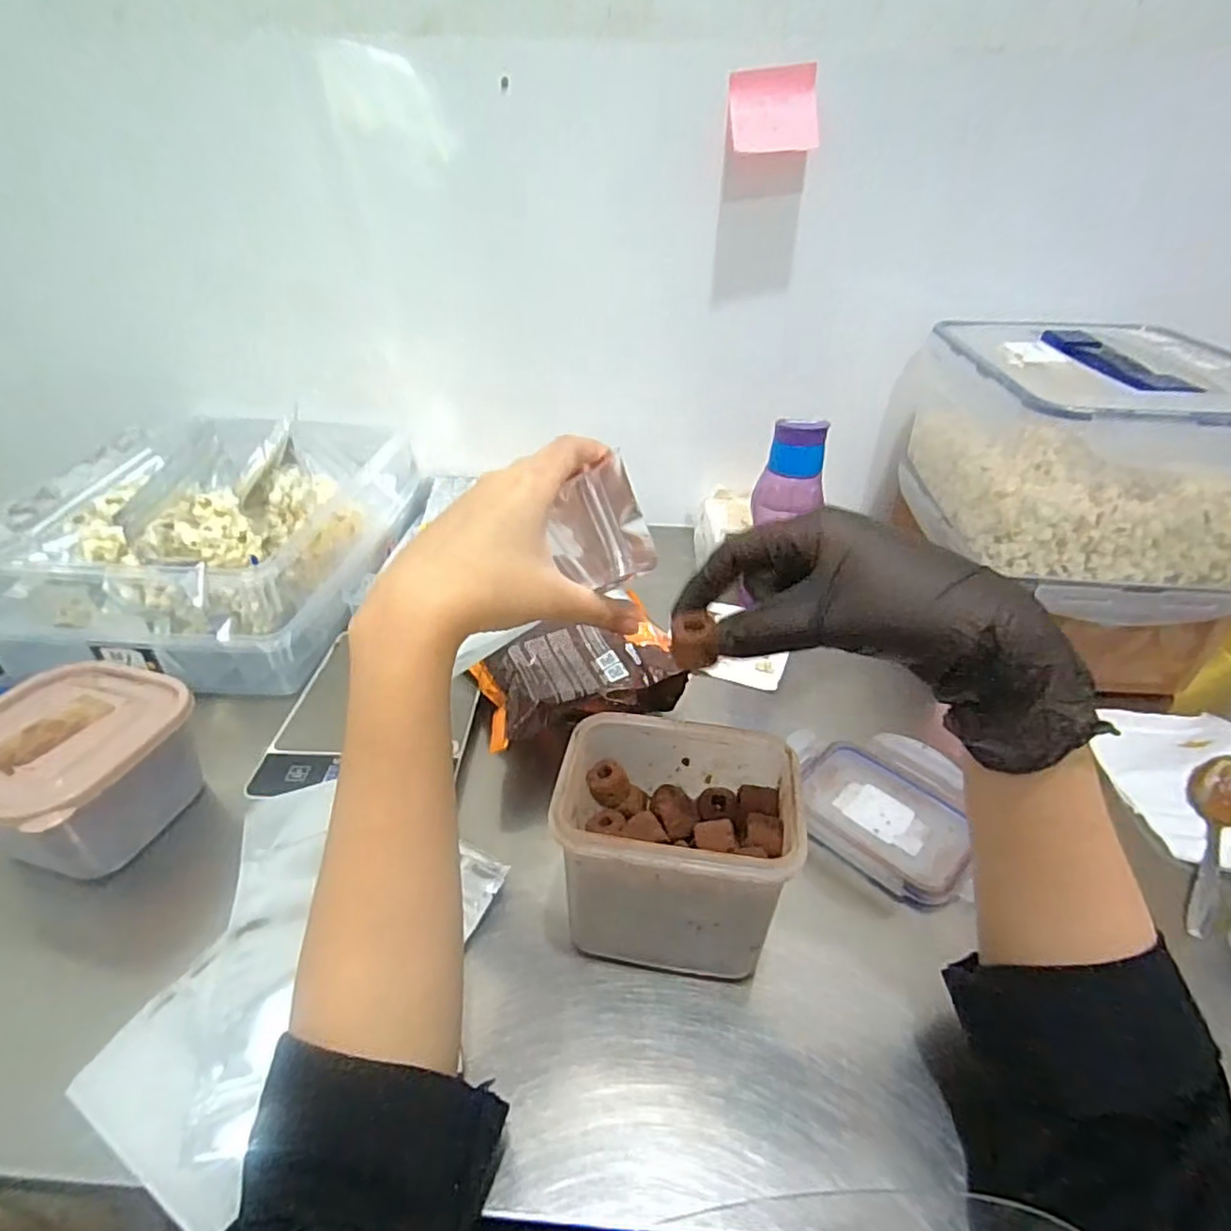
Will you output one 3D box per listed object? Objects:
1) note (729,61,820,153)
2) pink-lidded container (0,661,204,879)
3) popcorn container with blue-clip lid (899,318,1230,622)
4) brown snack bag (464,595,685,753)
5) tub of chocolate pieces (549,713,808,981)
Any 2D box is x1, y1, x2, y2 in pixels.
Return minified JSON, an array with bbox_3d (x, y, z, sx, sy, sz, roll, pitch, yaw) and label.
[{"bbox_3d":[0.140,-0.447,0.574,0.078,0.061,0.033,4,35,4],"label":"note"},{"bbox_3d":[-0.353,0.102,0.432,0.125,0.082,0.124,15,37,18],"label":"pink-lidded container"},{"bbox_3d":[0.390,-0.135,0.564,0.212,0.171,0.275,2,35,0],"label":"popcorn container with blue-clip lid"},{"bbox_3d":[-0.032,0.053,0.504,0.142,0.057,0.108,-8,37,-14],"label":"brown snack bag"},{"bbox_3d":[0.030,0.128,0.371,0.118,0.098,0.092,6,36,6],"label":"tub of chocolate pieces"}]

